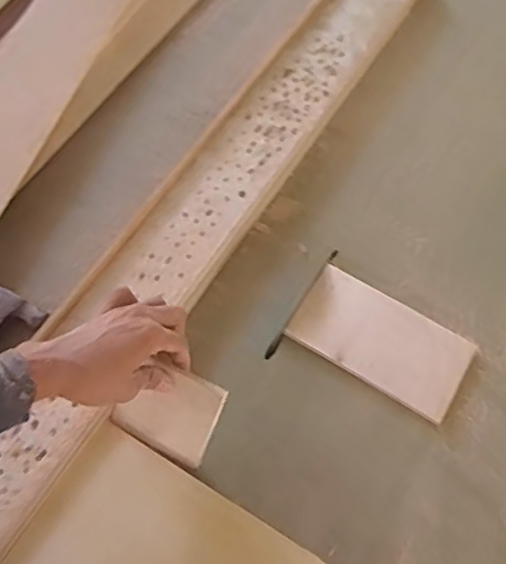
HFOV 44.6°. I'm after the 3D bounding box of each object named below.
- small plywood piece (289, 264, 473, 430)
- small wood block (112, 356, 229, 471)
[{"bbox_3d":[0.143,0.065,0.683,0.188,0.014,0.097,31,79,9],"label":"small plywood piece"},{"bbox_3d":[-0.078,0.122,0.597,0.095,0.094,0.013,30,25,7],"label":"small wood block"}]

